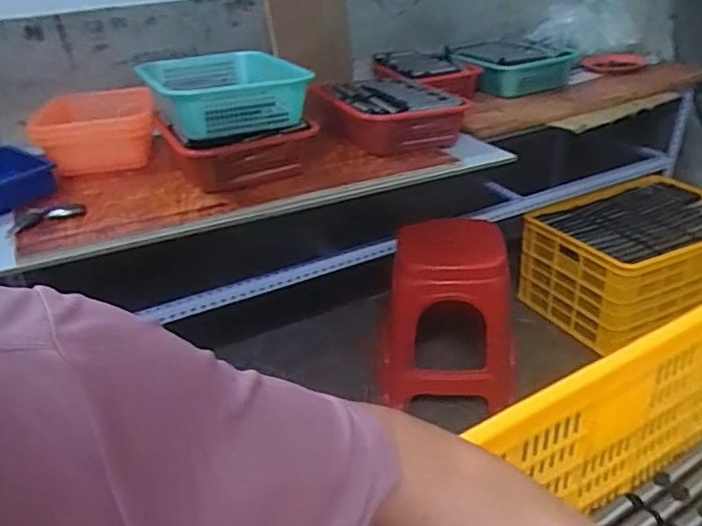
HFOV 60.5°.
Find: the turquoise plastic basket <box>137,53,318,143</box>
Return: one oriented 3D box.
[{"bbox_3d":[-0.272,-0.360,1.274,0.274,0.103,0.356,-18,33,-23],"label":"turquoise plastic basket"}]

